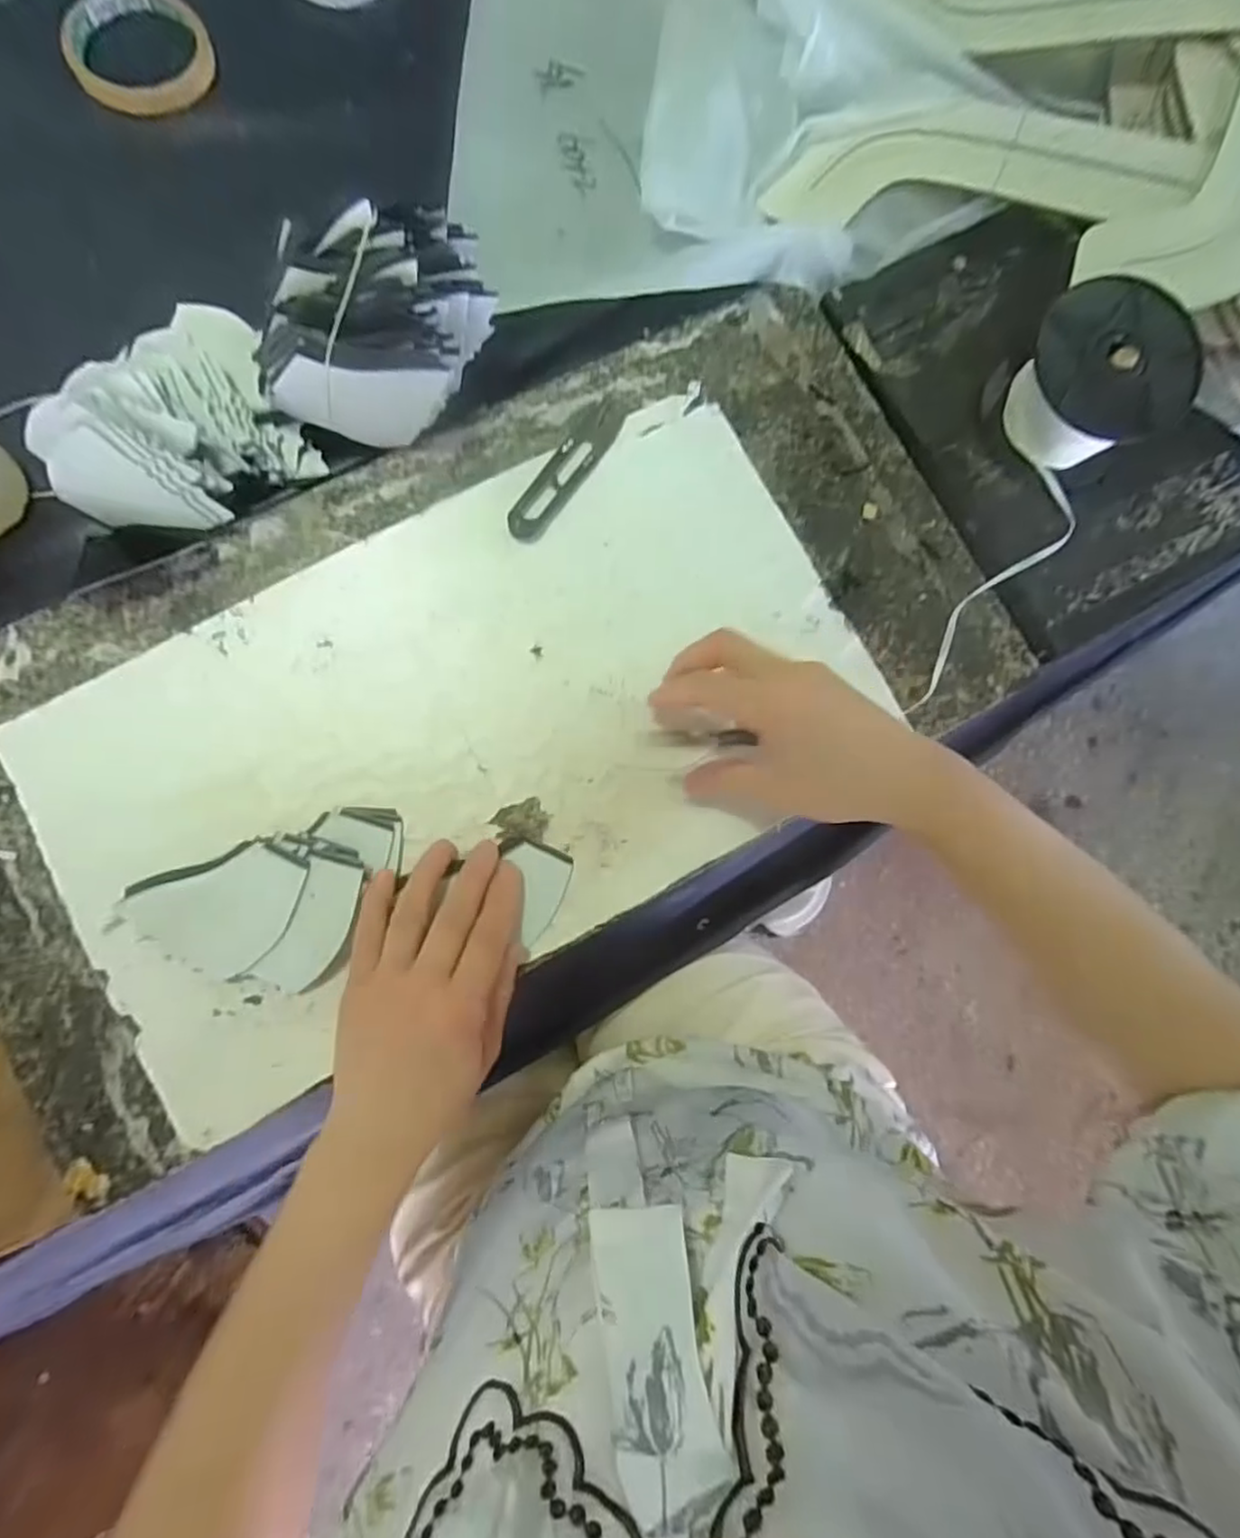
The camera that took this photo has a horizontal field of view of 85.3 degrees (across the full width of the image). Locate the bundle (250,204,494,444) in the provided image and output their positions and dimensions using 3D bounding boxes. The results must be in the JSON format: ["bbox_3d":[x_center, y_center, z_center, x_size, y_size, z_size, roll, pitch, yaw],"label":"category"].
[{"bbox_3d":[-0.129,-0.247,0.375,0.110,0.067,0.116,16,80,-1],"label":"bundle"}]

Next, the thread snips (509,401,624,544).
[{"bbox_3d":[-0.031,-0.180,0.401,0.024,0.005,0.105,33,81,2],"label":"thread snips"}]

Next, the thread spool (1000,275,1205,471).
[{"bbox_3d":[0.285,-0.230,0.407,0.096,0.060,0.089,1,81,-3],"label":"thread spool"}]

